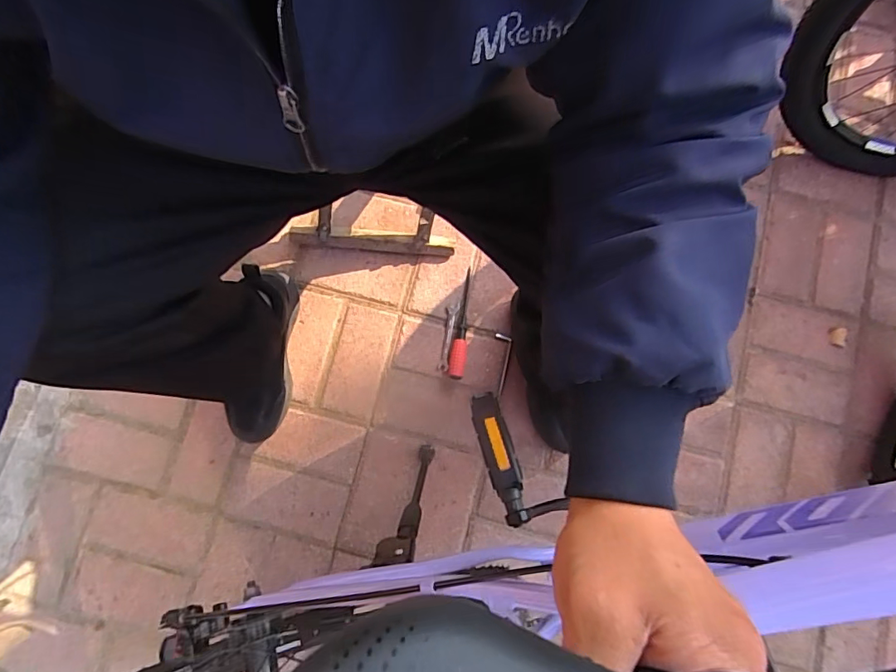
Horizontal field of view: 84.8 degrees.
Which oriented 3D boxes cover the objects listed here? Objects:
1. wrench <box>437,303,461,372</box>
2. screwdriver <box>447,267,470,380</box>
[{"bbox_3d":[0.000,0.001,0.864,0.023,0.011,0.121,9,77,1],"label":"wrench"},{"bbox_3d":[0.026,-0.021,0.869,0.029,0.020,0.195,9,77,1],"label":"screwdriver"}]

